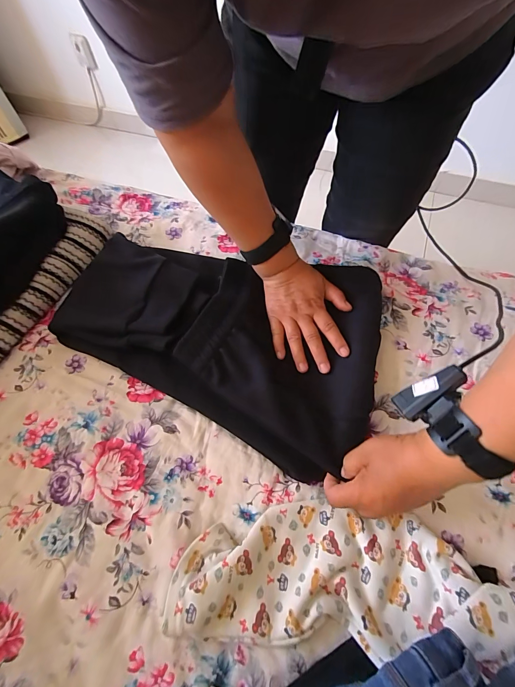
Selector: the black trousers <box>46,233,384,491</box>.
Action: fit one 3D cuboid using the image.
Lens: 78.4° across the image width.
[{"bbox_3d":[-0.046,-0.044,0.460,0.451,0.053,0.285,25,66,15],"label":"black trousers"}]

